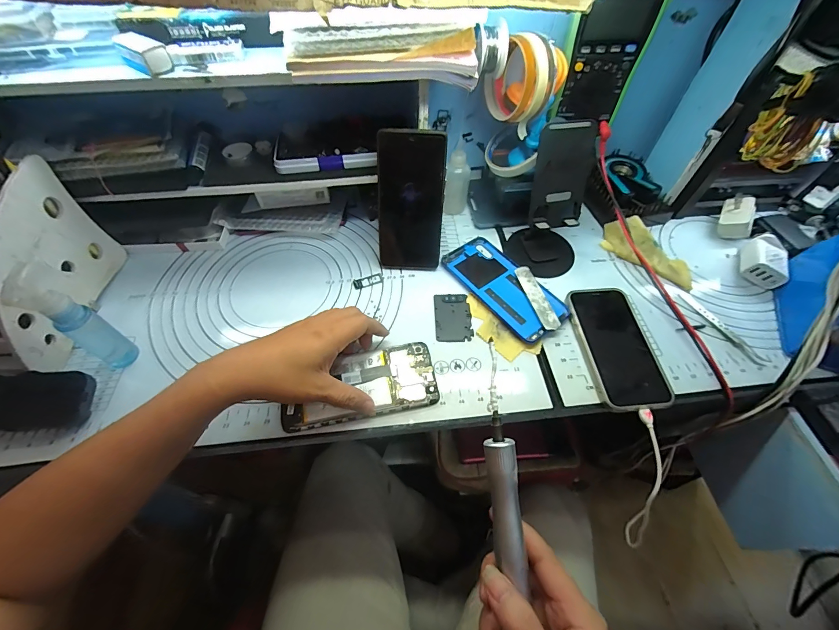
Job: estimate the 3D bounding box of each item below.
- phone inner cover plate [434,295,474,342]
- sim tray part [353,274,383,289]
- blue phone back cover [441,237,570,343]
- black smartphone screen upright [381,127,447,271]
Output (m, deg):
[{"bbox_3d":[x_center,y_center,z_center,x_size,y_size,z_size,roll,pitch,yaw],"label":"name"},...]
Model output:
[{"bbox_3d":[0.041,0.001,0.427,0.043,0.004,0.065,0,55,-2],"label":"phone inner cover plate"},{"bbox_3d":[-0.066,-0.044,0.456,0.038,0.004,0.014,-17,57,-13],"label":"sim tray part"},{"bbox_3d":[0.104,-0.038,0.451,0.076,0.009,0.162,-31,62,-21],"label":"blue phone back cover"},{"bbox_3d":[-0.010,-0.128,0.421,0.074,0.161,0.007,2,33,0],"label":"black smartphone screen upright"}]

